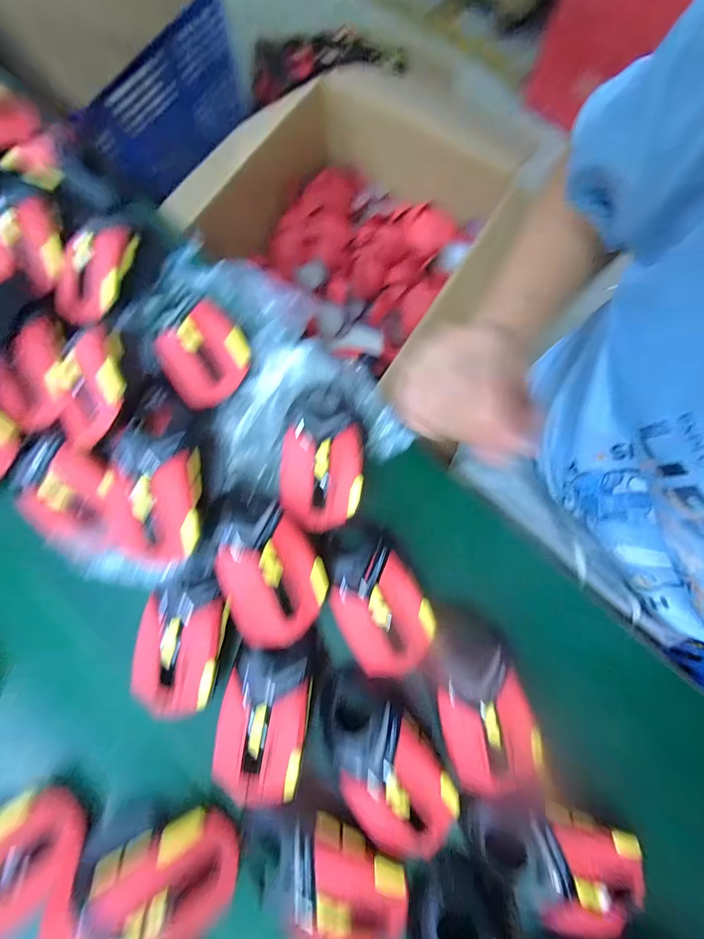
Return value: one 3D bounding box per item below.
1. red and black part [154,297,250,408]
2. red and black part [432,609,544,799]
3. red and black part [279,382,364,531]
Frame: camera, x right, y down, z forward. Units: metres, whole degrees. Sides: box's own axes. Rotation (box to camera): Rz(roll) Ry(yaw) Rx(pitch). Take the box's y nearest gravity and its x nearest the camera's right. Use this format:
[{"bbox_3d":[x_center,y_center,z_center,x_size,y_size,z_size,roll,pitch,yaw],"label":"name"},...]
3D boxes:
[{"bbox_3d":[-0.121,-0.095,0.291,0.070,0.019,0.072,-39,81,-9],"label":"red and black part"},{"bbox_3d":[0.092,0.167,0.260,0.061,0.035,0.113,-13,78,-4],"label":"red and black part"},{"bbox_3d":[-0.024,-0.016,0.285,0.065,0.031,0.122,4,77,0],"label":"red and black part"}]

